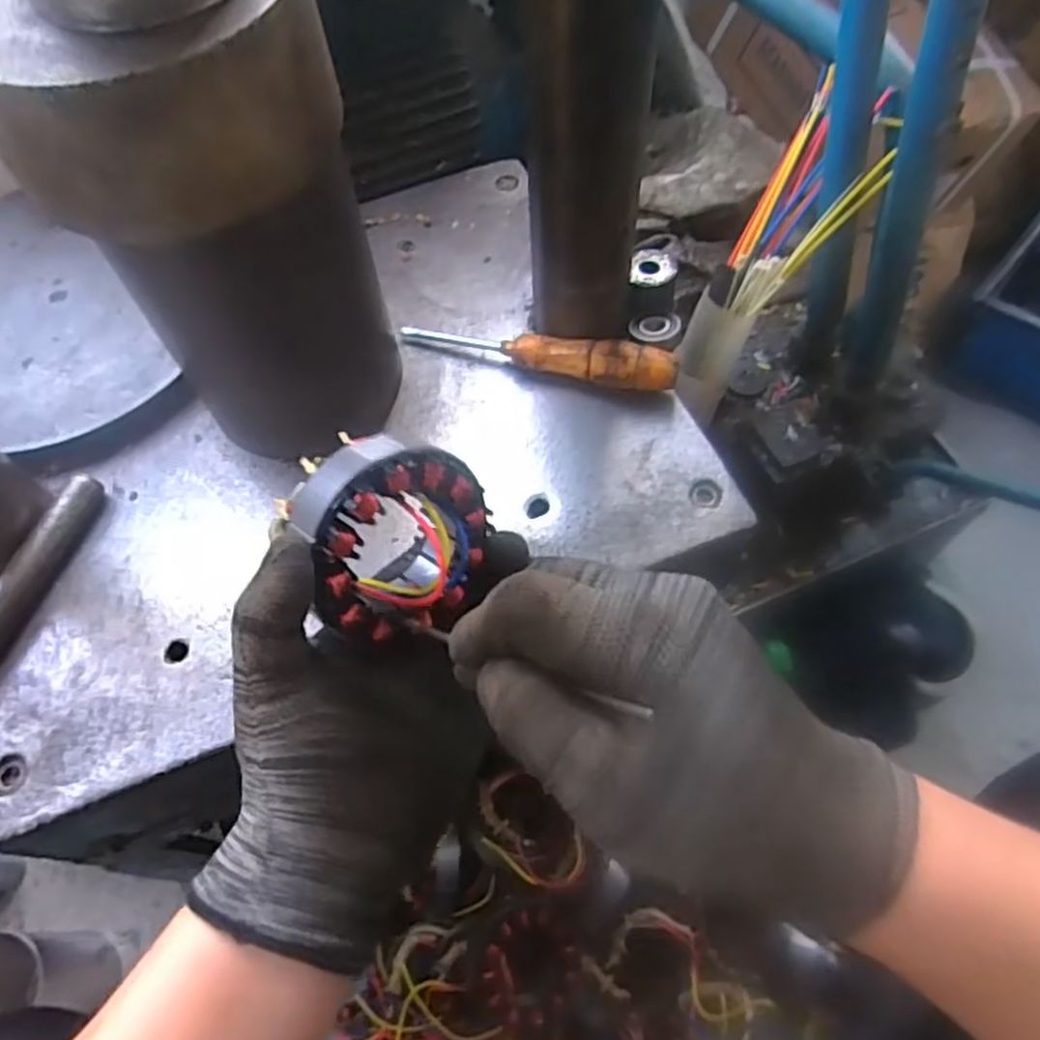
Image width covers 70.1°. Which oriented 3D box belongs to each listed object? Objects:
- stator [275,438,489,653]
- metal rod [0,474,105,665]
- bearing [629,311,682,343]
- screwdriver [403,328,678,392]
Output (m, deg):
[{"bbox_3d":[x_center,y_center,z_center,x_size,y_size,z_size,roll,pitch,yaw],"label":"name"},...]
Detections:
[{"bbox_3d":[-0.052,0.010,0.310,0.028,0.087,0.082,23,96,50],"label":"stator"},{"bbox_3d":[-0.293,0.036,0.440,0.017,0.024,0.139,14,63,11],"label":"metal rod"},{"bbox_3d":[0.092,-0.133,0.507,0.033,0.006,0.028,-14,61,-5],"label":"bearing"},{"bbox_3d":[0.011,-0.114,0.500,0.189,0.033,0.025,14,63,10],"label":"screwdriver"}]

